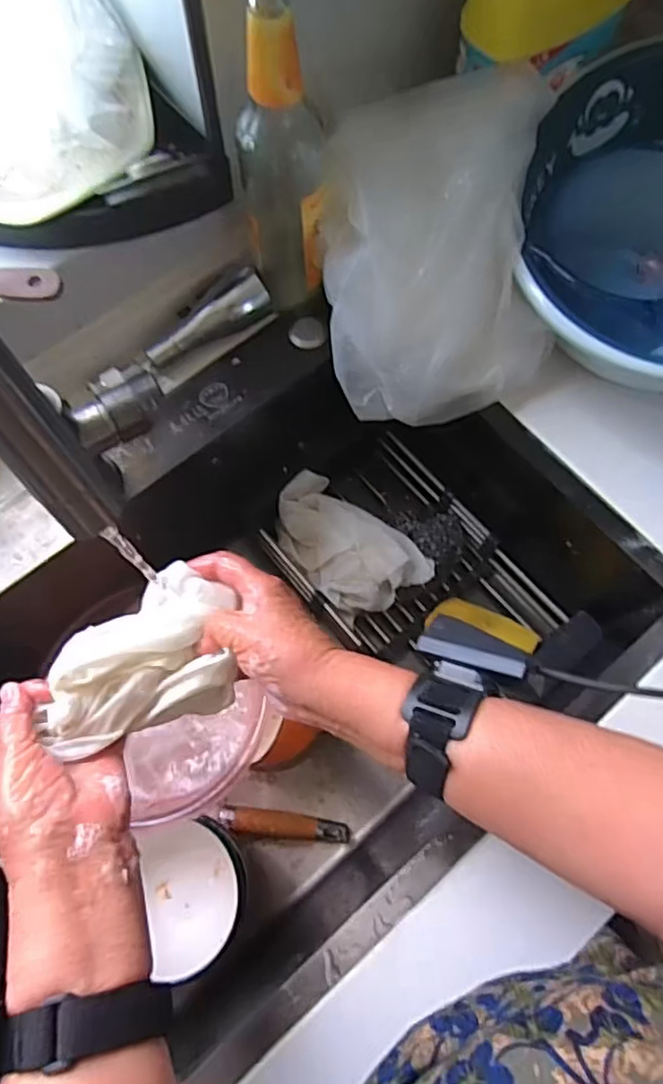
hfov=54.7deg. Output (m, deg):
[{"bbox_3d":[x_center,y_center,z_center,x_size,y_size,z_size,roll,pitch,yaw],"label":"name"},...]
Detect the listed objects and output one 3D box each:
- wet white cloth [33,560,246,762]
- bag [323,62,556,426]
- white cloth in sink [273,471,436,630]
[{"bbox_3d":[-0.113,0.081,0.405,0.082,0.055,0.128,42,75,14],"label":"wet white cloth"},{"bbox_3d":[0.086,-0.227,0.509,0.174,0.164,0.193,3,70,1],"label":"bag"},{"bbox_3d":[0.013,0.002,0.649,0.099,0.047,0.157,-41,75,-14],"label":"white cloth in sink"}]

